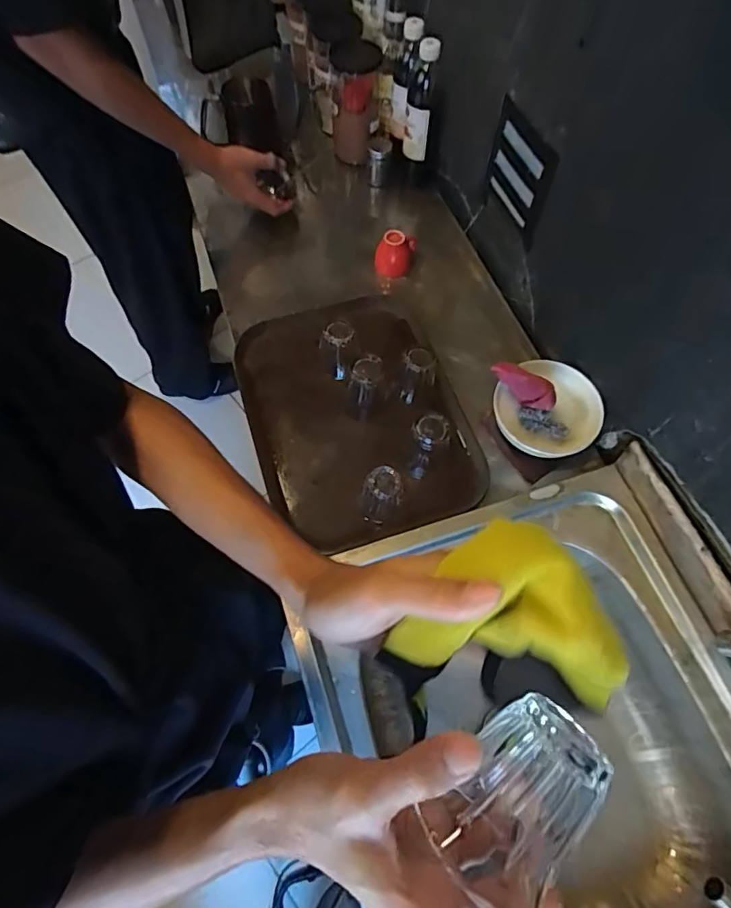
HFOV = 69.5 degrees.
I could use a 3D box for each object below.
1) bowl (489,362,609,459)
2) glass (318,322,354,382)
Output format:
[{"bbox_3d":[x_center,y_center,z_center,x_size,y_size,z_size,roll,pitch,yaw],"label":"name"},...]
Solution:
[{"bbox_3d":[0.260,-0.058,0.760,0.143,0.059,0.140,0,64,0],"label":"bowl"},{"bbox_3d":[-0.044,-0.159,0.804,0.050,0.088,0.056,-6,64,-3],"label":"glass"}]

